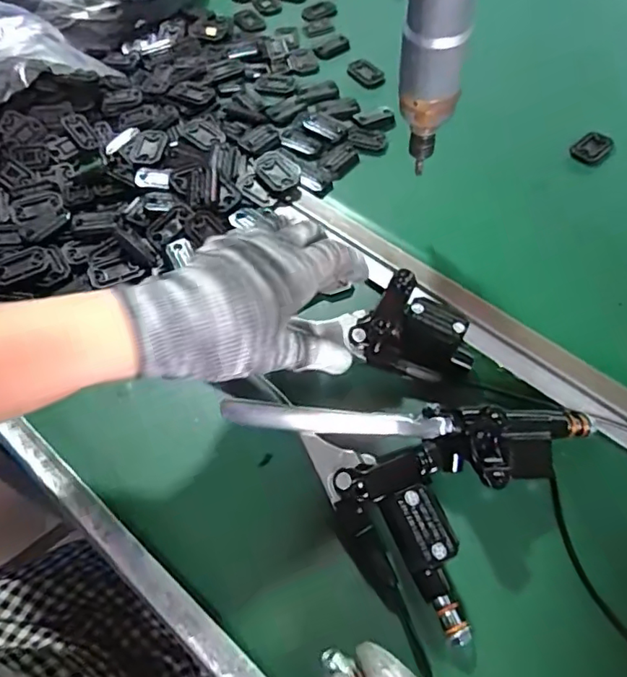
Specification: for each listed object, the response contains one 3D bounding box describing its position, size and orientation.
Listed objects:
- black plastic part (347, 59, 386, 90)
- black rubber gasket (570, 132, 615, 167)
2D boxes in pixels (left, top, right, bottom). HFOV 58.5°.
[{"bbox_3d":[0.055,-0.278,0.585,0.031,0.004,0.044,-34,64,-17],"label":"black plastic part"},{"bbox_3d":[0.263,-0.177,0.525,0.041,0.007,0.030,-39,66,-20],"label":"black rubber gasket"}]

